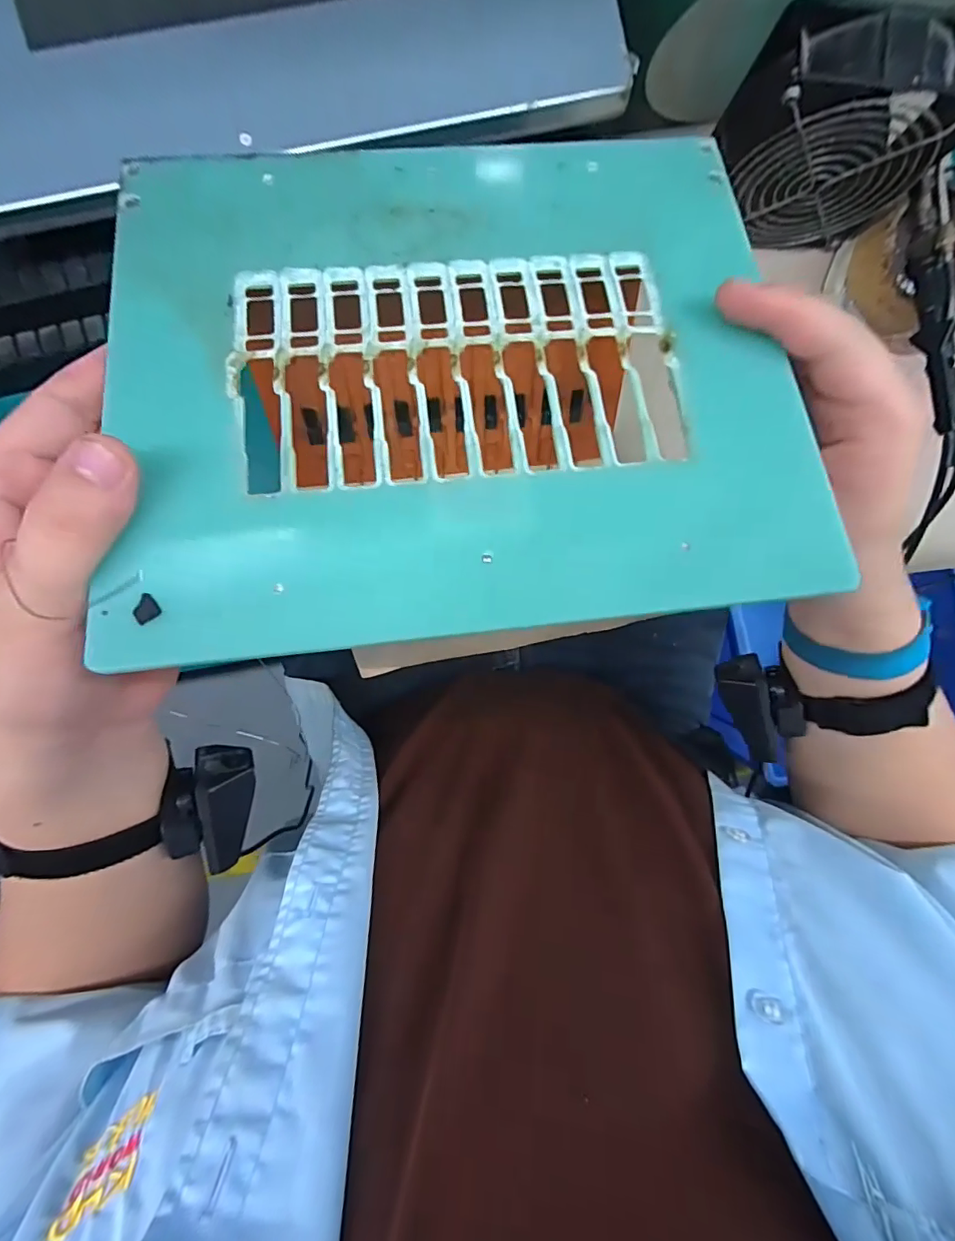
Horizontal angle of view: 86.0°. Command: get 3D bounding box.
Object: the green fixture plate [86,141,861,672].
[{"bbox_3d":[-0.007,-0.099,0.196,0.248,0.006,0.214,-7,76,-5],"label":"green fixture plate"}]

